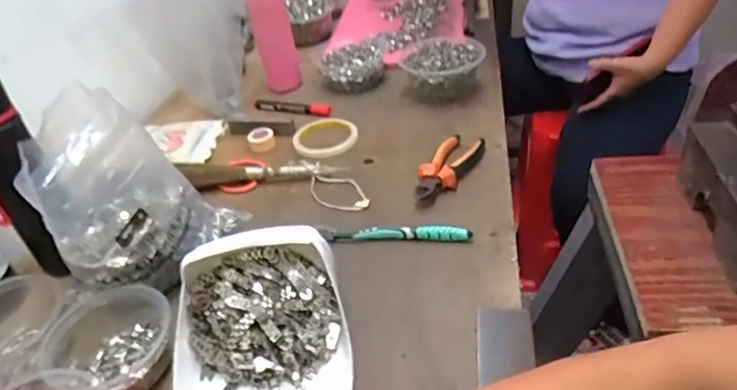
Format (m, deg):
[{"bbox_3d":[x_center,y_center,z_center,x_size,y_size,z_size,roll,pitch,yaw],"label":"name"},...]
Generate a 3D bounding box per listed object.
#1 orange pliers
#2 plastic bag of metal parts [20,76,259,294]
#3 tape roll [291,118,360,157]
[{"bbox_3d":[0.101,-0.039,0.713,0.048,0.029,0.145,15,41,26],"label":"orange pliers"},{"bbox_3d":[-0.261,0.001,0.592,0.146,0.184,0.182,5,38,18],"label":"plastic bag of metal parts"},{"bbox_3d":[-0.066,-0.089,0.844,0.099,0.017,0.099,-4,37,3],"label":"tape roll"}]

